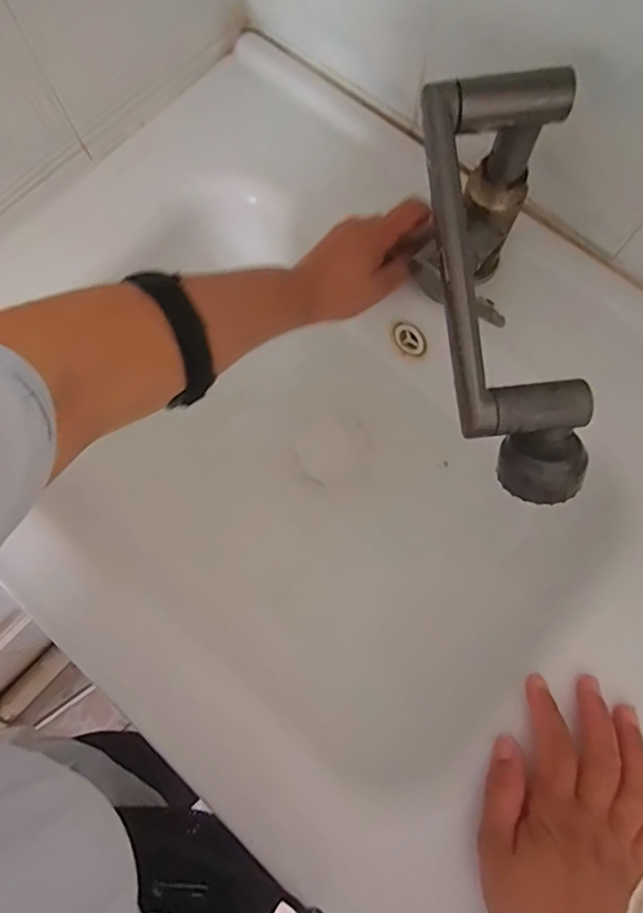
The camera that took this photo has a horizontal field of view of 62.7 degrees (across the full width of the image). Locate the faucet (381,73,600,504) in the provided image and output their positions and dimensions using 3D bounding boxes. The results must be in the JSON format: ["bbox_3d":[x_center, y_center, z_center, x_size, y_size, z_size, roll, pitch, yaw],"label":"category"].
[{"bbox_3d":[0.105,-0.086,0.312,0.082,0.098,0.220,-1,81,2],"label":"faucet"}]

